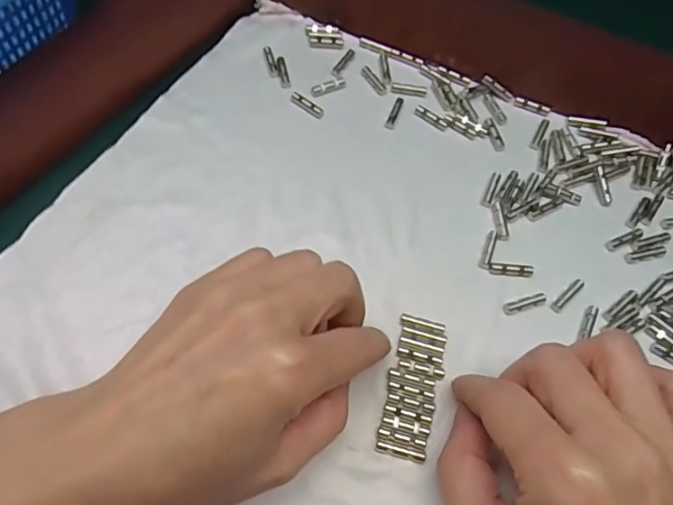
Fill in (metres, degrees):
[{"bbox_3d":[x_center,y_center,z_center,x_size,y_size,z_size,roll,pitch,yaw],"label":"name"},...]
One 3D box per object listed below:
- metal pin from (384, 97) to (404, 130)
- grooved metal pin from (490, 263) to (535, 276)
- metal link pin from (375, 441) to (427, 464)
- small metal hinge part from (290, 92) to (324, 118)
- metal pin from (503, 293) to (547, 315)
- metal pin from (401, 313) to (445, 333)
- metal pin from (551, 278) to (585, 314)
[{"bbox_3d":[0.033,-0.078,0.292,0.005,0.004,0.022,22,66,6],"label":"metal pin"},{"bbox_3d":[0.084,0.008,0.253,0.021,0.004,0.005,4,65,-2],"label":"grooved metal pin"},{"bbox_3d":[0.026,0.080,0.211,0.020,0.004,0.004,15,65,3],"label":"metal link pin"},{"bbox_3d":[-0.016,-0.081,0.290,0.020,0.004,0.005,33,67,11],"label":"small metal hinge part"},{"bbox_3d":[0.088,0.024,0.246,0.021,0.004,0.005,-15,67,-10],"label":"metal pin"},{"bbox_3d":[0.039,0.032,0.238,0.020,0.004,0.005,17,65,4],"label":"metal pin"},{"bbox_3d":[0.109,0.020,0.248,0.022,0.004,0.005,-40,73,-19],"label":"metal pin"}]

